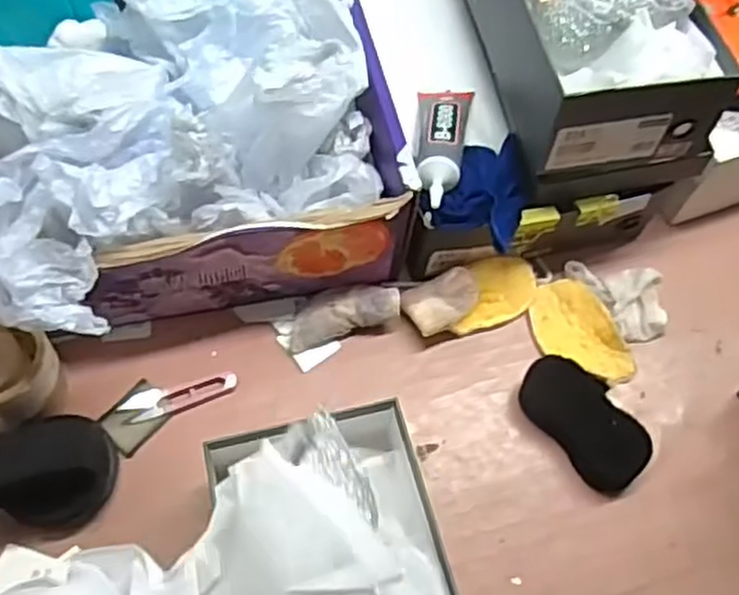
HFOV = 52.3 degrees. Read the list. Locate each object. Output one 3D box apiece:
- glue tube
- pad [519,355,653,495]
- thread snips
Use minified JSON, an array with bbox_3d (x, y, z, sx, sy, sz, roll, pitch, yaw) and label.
[{"bbox_3d":[0.068,-0.143,0.695,0.050,0.029,0.158,9,48,1],"label":"glue tube"},{"bbox_3d":[0.196,0.112,0.685,0.063,0.031,0.128,-33,69,-20],"label":"pad"},{"bbox_3d":[-0.172,0.087,0.682,0.102,0.008,0.028,-19,64,-14],"label":"thread snips"}]

